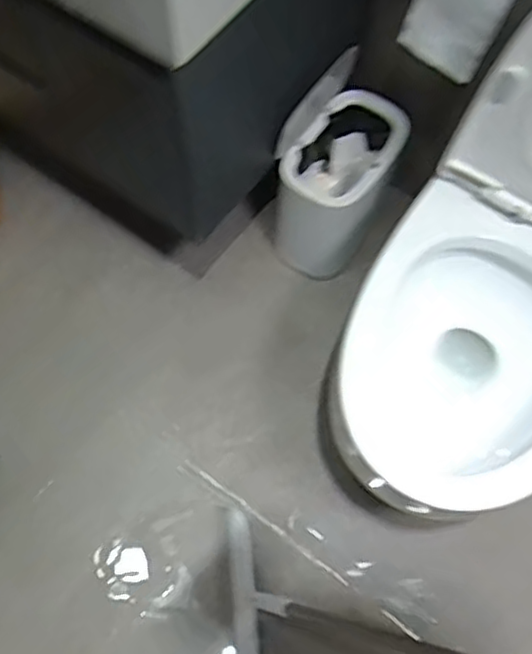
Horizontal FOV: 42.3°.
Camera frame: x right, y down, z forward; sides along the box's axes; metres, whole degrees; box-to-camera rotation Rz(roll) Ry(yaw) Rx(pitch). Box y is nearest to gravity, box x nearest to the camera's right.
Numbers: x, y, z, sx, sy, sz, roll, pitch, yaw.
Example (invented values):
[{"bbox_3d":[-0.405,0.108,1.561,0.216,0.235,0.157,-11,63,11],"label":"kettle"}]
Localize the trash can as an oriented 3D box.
[{"bbox_3d":[0.140,-0.304,1.319,0.175,0.309,0.260,28,67,10],"label":"trash can"}]

